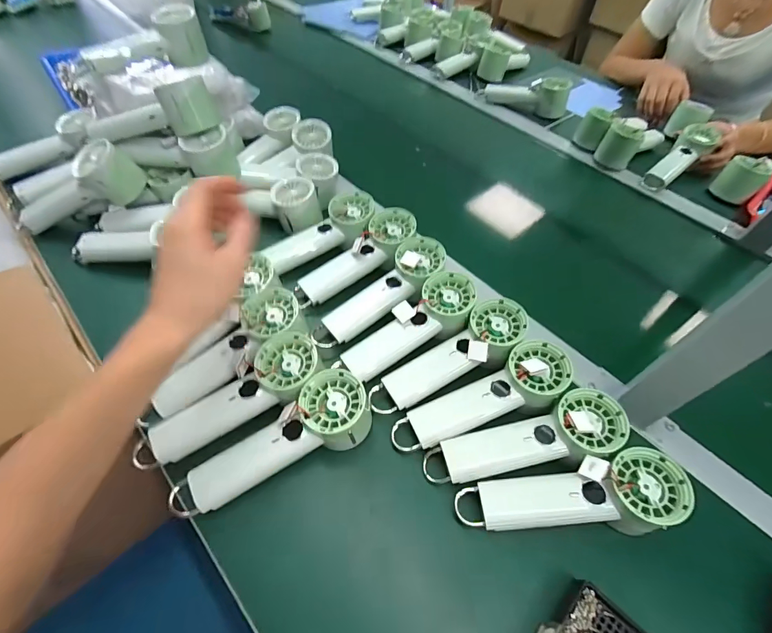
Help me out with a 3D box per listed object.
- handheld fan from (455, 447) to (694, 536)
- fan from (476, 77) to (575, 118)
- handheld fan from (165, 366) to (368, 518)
[{"bbox_3d":[0.170,0.171,0.367,0.198,0.047,0.062,-10,54,6],"label":"handheld fan"},{"bbox_3d":[0.310,-0.503,0.884,0.197,0.068,0.067,25,56,14],"label":"fan"},{"bbox_3d":[-0.108,0.119,0.377,0.192,0.053,0.064,-22,58,-19],"label":"handheld fan"}]

